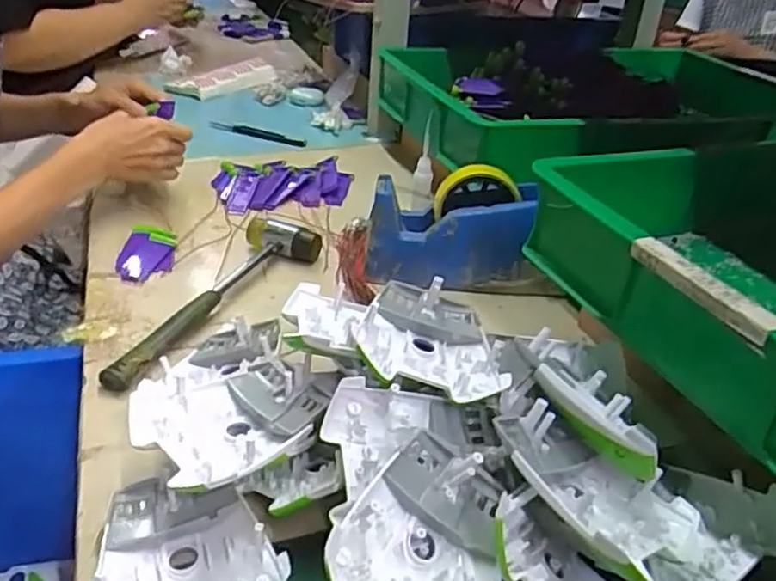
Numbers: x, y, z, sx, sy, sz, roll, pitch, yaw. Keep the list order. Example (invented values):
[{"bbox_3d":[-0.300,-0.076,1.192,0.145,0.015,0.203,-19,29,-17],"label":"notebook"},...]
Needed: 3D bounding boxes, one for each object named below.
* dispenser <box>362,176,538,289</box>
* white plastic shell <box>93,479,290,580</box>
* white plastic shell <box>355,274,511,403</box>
[{"bbox_3d":[0.064,-0.058,0.671,0.165,0.088,0.069,7,32,4],"label":"dispenser"},{"bbox_3d":[-0.113,0.152,0.379,0.099,0.022,0.100,-4,33,-13],"label":"white plastic shell"},{"bbox_3d":[0.030,0.032,0.450,0.097,0.041,0.108,6,32,3],"label":"white plastic shell"}]

